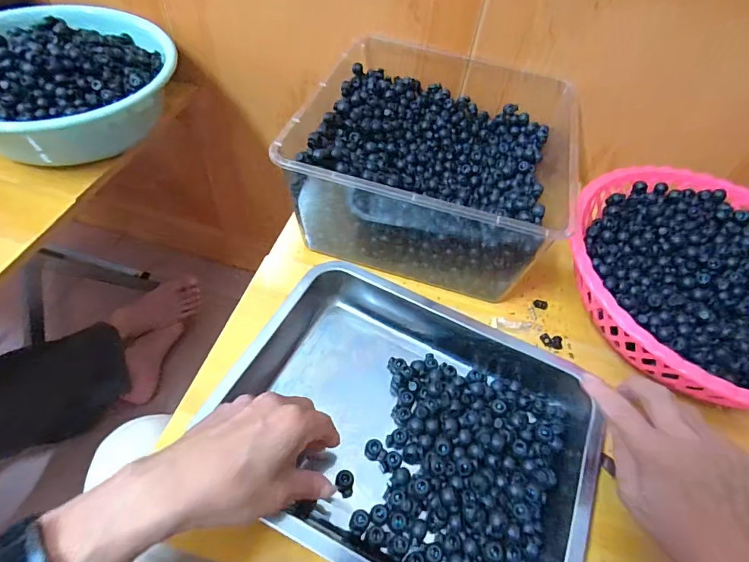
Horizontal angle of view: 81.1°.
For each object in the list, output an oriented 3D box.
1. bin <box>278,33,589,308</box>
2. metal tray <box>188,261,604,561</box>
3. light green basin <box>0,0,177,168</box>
[{"bbox_3d":[0.076,-0.149,0.541,0.295,0.134,0.301,16,53,7],"label":"bin"},{"bbox_3d":[0.034,0.128,0.399,0.307,0.053,0.247,24,55,12],"label":"metal tray"},{"bbox_3d":[-0.430,-0.270,0.602,0.302,0.122,0.251,-15,56,-16],"label":"light green basin"}]

